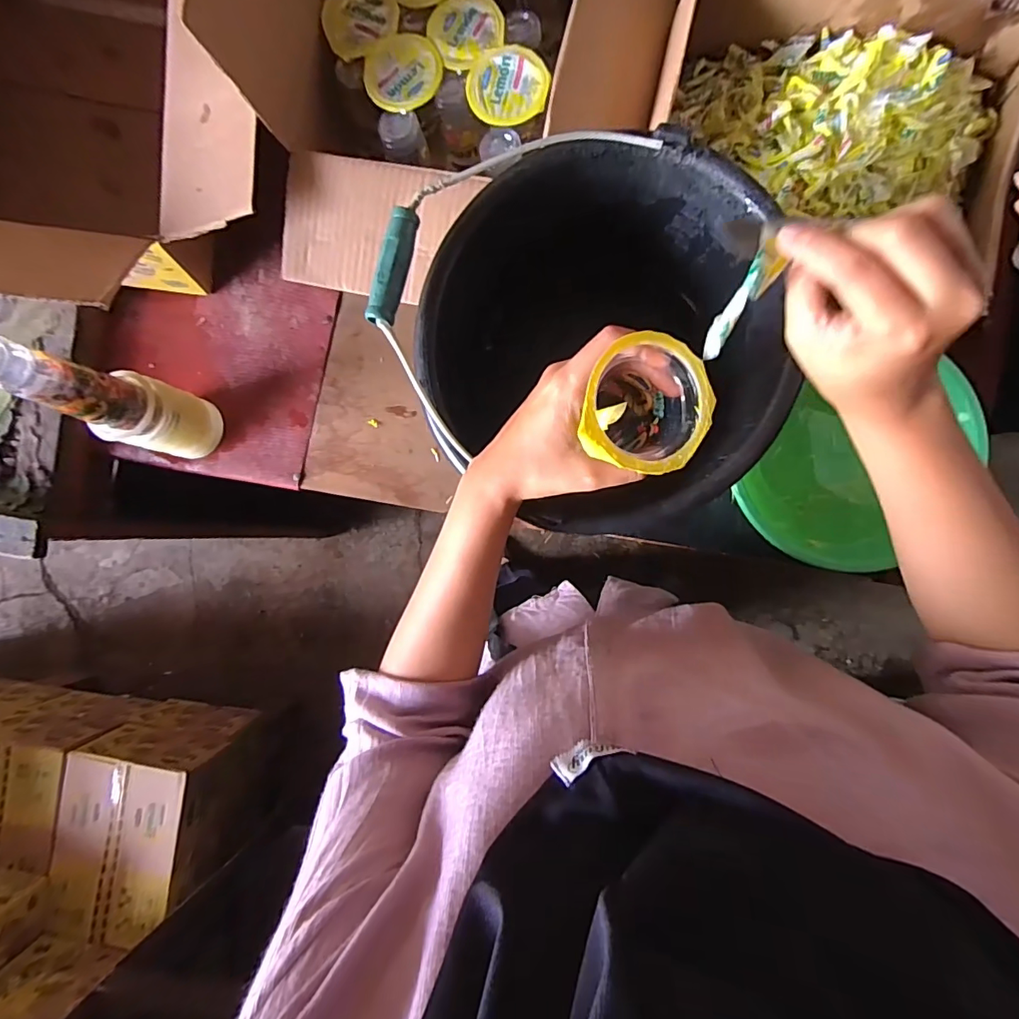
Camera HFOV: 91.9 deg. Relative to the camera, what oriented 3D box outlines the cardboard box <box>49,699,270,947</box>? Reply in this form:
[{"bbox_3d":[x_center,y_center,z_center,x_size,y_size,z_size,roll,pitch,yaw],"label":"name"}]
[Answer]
[{"bbox_3d":[-0.689,0.611,1.008,0.254,0.254,0.322,4,88,4],"label":"cardboard box"}]

